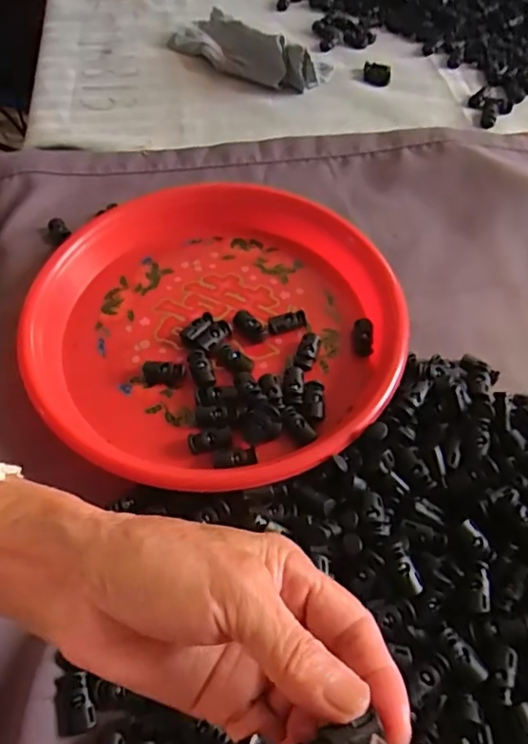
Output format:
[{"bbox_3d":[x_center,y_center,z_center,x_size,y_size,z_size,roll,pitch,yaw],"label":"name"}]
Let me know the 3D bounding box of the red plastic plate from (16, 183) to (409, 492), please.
[{"bbox_3d":[-0.029,-0.040,0.404,0.241,0.046,0.243,0,56,0],"label":"red plastic plate"}]

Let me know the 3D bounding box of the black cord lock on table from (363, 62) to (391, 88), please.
[{"bbox_3d":[0.118,-0.309,0.609,0.028,0.007,0.032,3,57,2],"label":"black cord lock on table"}]

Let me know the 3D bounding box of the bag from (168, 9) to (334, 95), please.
[{"bbox_3d":[-0.016,-0.346,0.612,0.182,0.043,0.076,29,61,18],"label":"bag"}]

